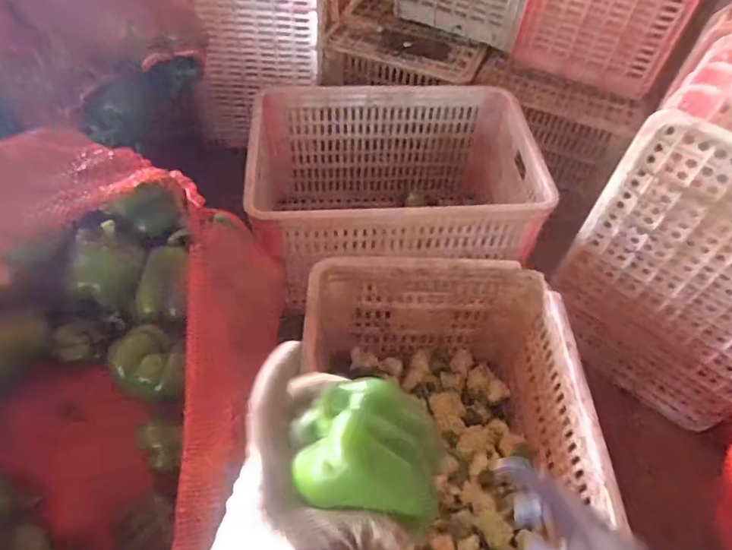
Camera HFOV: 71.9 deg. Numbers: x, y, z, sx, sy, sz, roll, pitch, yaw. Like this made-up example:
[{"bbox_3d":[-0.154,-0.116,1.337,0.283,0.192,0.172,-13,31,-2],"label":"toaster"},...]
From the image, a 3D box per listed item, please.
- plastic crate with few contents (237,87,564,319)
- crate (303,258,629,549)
[{"bbox_3d":[0.046,-0.159,0.997,0.499,0.273,0.354,-3,52,-6],"label":"plastic crate with few contents"},{"bbox_3d":[0.091,0.249,0.690,0.350,0.246,0.517,2,52,-2],"label":"crate"}]

